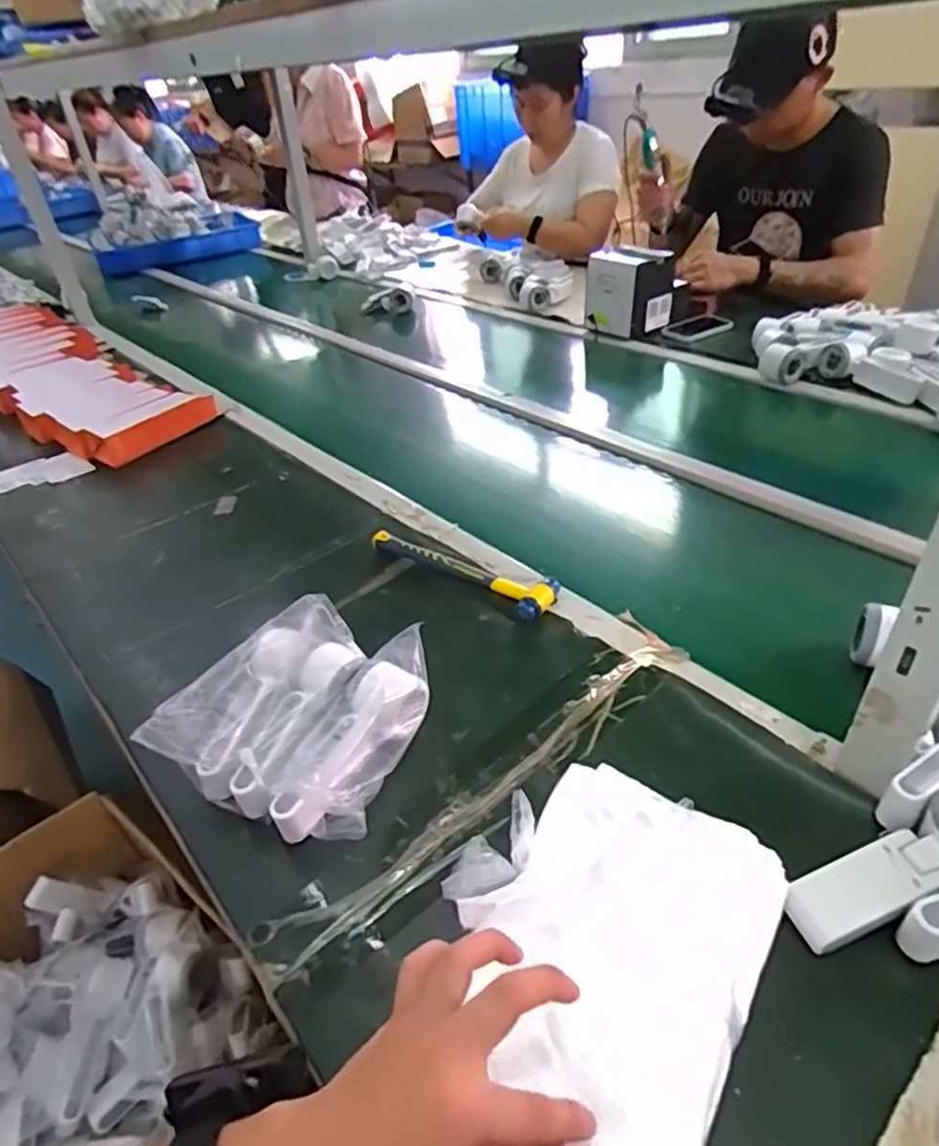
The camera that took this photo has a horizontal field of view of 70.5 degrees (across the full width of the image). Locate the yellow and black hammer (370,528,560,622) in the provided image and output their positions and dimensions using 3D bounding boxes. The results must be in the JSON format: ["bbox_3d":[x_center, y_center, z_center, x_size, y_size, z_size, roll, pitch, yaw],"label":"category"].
[{"bbox_3d":[-0.008,-0.009,0.770,0.238,0.025,0.062,25,47,33],"label":"yellow and black hammer"}]

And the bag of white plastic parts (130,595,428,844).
[{"bbox_3d":[-0.140,0.126,0.579,0.184,0.079,0.185,14,42,23],"label":"bag of white plastic parts"}]

